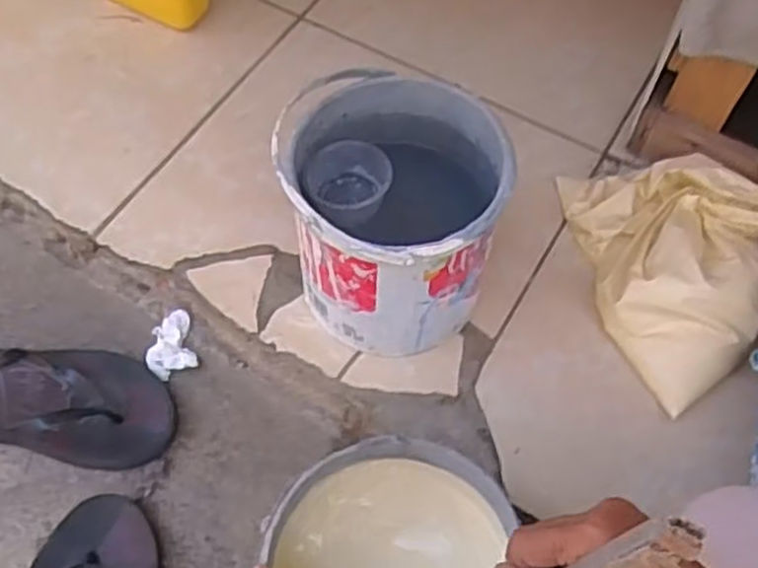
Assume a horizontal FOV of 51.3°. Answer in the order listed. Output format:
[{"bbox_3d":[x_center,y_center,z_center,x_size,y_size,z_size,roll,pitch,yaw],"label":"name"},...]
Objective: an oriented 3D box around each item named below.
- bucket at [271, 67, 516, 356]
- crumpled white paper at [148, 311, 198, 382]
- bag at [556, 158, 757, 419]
[{"bbox_3d":[0.015,-0.053,0.683,0.167,0.186,0.172,1,59,-2],"label":"bucket"},{"bbox_3d":[-0.207,0.060,0.781,0.046,0.016,0.062,-13,61,-10],"label":"crumpled white paper"},{"bbox_3d":[0.286,-0.065,0.740,0.227,0.129,0.275,39,65,19],"label":"bag"}]

